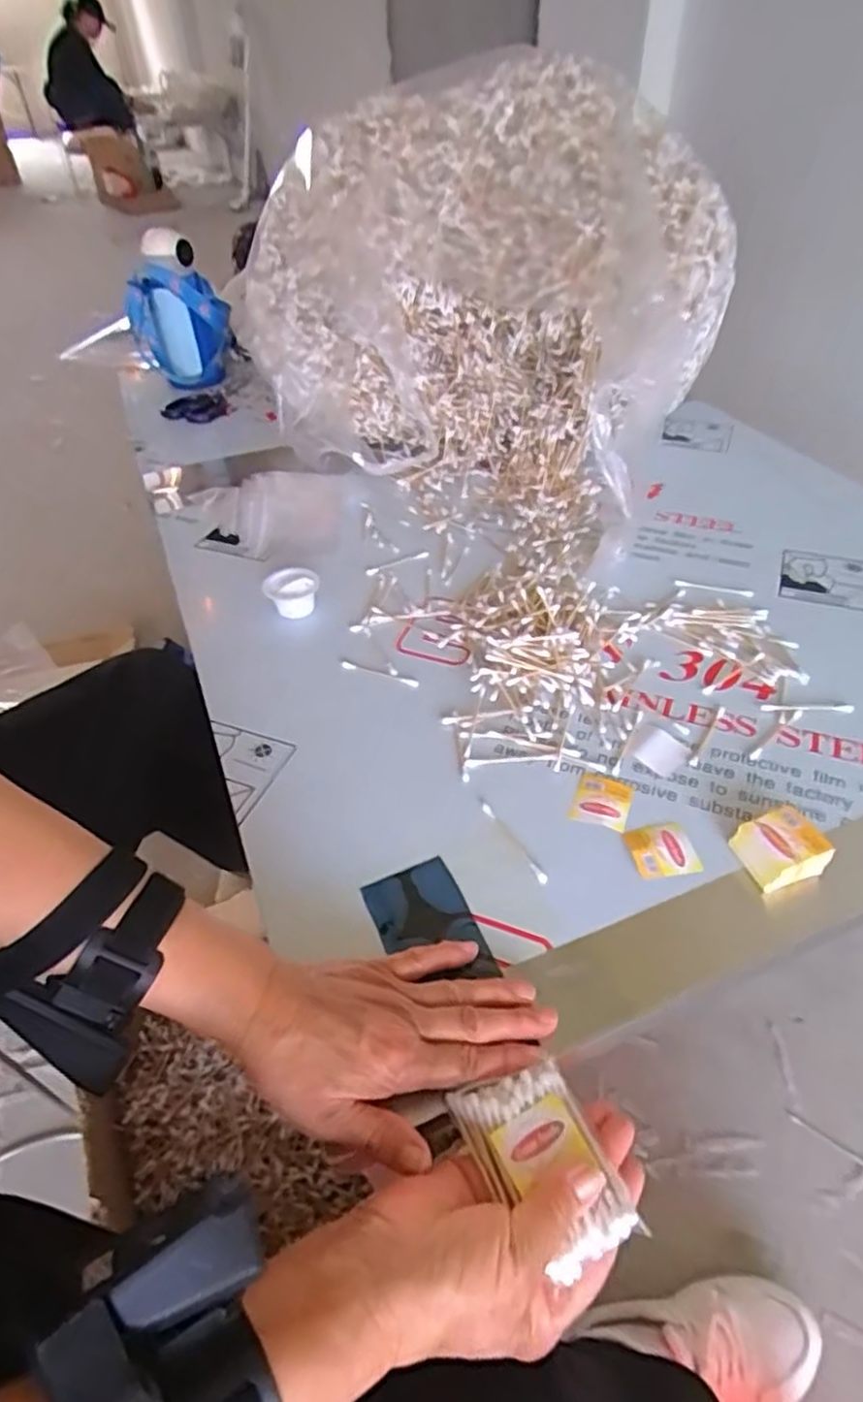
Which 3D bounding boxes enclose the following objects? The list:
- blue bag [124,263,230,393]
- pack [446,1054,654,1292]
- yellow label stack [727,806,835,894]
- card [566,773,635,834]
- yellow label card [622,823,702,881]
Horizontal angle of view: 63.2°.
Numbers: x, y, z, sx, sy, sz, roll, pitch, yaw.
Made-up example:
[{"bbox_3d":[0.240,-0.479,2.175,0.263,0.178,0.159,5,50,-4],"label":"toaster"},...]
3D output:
[{"bbox_3d":[-0.391,-0.587,1.110,0.150,0.163,0.083,-17,45,-16],"label":"blue bag"},{"bbox_3d":[0.051,0.221,0.338,0.059,0.014,0.080,-15,45,-14],"label":"pack"},{"bbox_3d":[0.230,0.098,0.465,0.049,0.021,0.044,-15,45,-14],"label":"yellow label stack"},{"bbox_3d":[0.124,0.073,0.511,0.039,0.004,0.045,14,45,17],"label":"card"},{"bbox_3d":[0.156,0.101,0.477,0.041,0.004,0.039,-11,48,-4],"label":"yellow label card"}]

